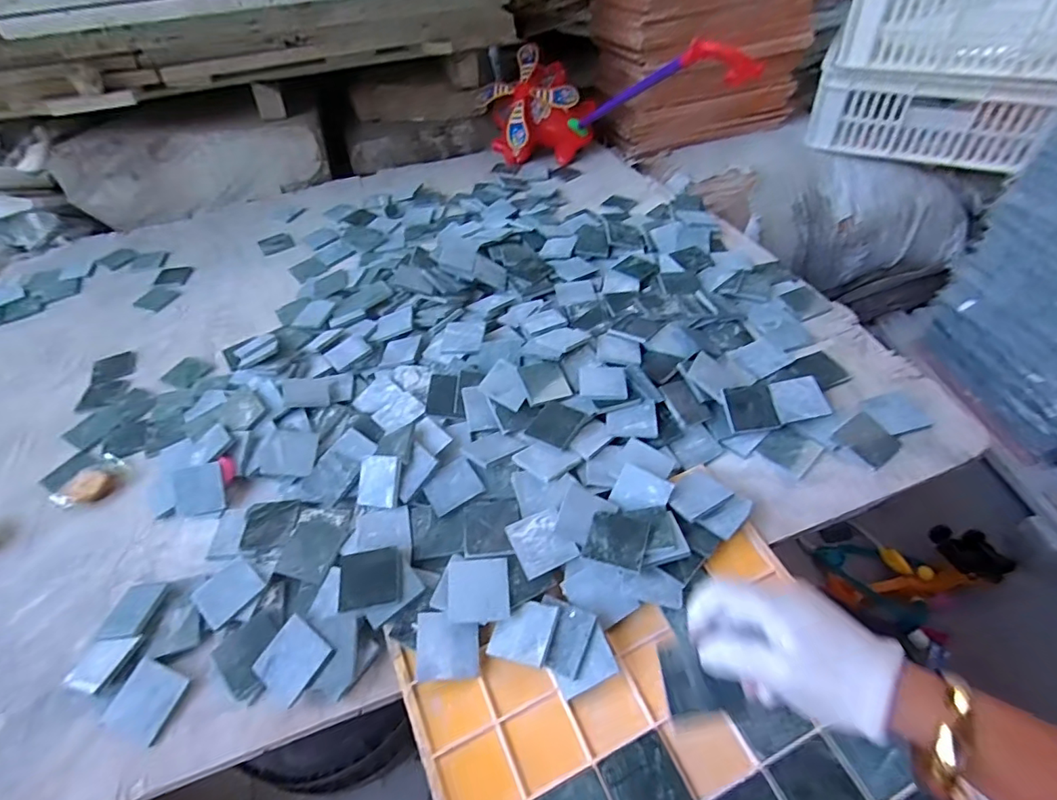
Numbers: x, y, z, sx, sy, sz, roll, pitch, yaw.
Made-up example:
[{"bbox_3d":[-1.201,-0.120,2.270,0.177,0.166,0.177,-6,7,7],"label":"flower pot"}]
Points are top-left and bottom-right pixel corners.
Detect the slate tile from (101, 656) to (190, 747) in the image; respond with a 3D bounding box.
[{"bbox_3d":[-0.305,0.240,0.421,0.046,0.011,0.049,13,51,17],"label":"slate tile"}]

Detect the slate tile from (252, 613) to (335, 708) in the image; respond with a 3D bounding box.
[{"bbox_3d":[-0.188,0.207,0.420,0.049,0.005,0.051,27,69,22],"label":"slate tile"}]

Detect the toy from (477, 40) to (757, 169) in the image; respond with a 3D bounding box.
[{"bbox_3d":[0.116,-0.508,0.864,0.170,0.211,0.583,-28,29,-18],"label":"toy"}]

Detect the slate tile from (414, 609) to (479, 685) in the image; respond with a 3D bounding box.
[{"bbox_3d":[-0.065,0.199,0.426,0.050,0.006,0.049,0,63,-9],"label":"slate tile"}]

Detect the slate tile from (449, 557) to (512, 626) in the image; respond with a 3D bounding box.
[{"bbox_3d":[-0.042,0.159,0.441,0.050,0.004,0.051,-6,55,2],"label":"slate tile"}]

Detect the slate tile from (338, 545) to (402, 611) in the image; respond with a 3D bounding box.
[{"bbox_3d":[-0.136,0.152,0.450,0.054,0.005,0.047,-10,62,4],"label":"slate tile"}]

